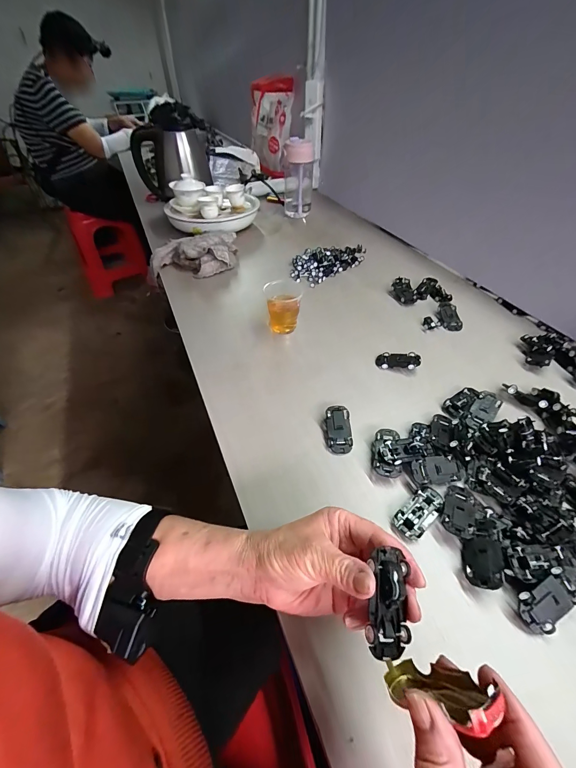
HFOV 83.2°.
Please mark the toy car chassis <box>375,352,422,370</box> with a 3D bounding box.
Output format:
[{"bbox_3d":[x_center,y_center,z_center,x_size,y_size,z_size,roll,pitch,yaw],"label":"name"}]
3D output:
[{"bbox_3d":[0.173,-0.038,0.511,0.064,0.017,0.032,7,45,8],"label":"toy car chassis"}]

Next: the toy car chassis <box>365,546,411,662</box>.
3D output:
[{"bbox_3d":[0.068,0.148,0.220,0.028,0.016,0.061,6,72,7],"label":"toy car chassis"}]

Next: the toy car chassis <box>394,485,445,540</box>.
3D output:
[{"bbox_3d":[0.142,0.133,0.344,0.067,0.013,0.030,-30,51,-26],"label":"toy car chassis"}]

